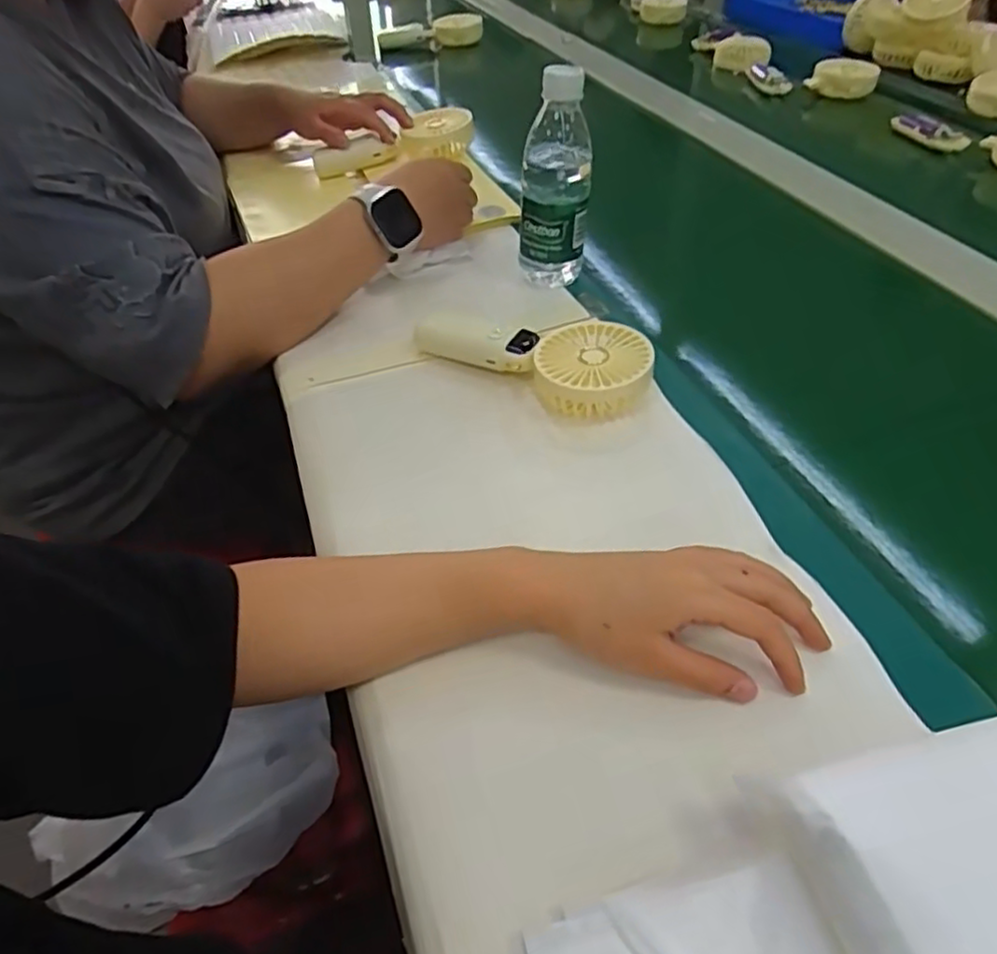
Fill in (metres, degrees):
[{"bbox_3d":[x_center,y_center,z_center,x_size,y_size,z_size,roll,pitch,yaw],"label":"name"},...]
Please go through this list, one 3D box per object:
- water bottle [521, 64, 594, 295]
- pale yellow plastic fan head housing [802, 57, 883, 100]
[{"bbox_3d":[0.050,-0.256,0.608,0.059,0.174,0.059,2,47,4],"label":"water bottle"},{"bbox_3d":[0.521,-0.608,1.043,0.100,0.041,0.042,19,50,19],"label":"pale yellow plastic fan head housing"}]

